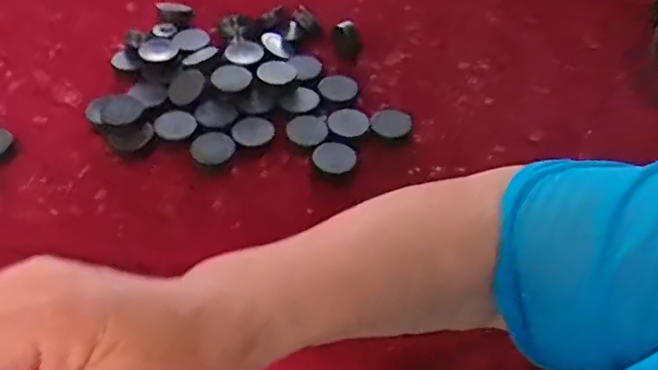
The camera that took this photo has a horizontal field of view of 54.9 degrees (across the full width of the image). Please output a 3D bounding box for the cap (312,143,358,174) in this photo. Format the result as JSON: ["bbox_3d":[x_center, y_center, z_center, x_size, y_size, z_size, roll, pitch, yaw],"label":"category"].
[{"bbox_3d":[0.004,-0.021,0.472,0.033,0.004,0.029,12,48,9],"label":"cap"}]

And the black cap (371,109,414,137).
[{"bbox_3d":[0.050,-0.047,0.502,0.033,0.009,0.031,1,48,-1],"label":"black cap"}]

